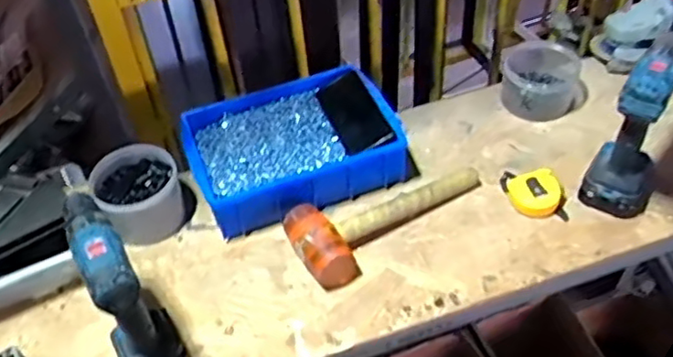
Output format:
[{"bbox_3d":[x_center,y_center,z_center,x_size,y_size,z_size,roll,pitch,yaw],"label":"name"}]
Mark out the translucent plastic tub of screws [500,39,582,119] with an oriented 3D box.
[{"bbox_3d":[0.328,-0.156,1.034,0.119,0.072,0.111,5,47,8],"label":"translucent plastic tub of screws"}]

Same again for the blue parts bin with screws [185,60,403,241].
[{"bbox_3d":[-0.068,-0.053,0.964,0.294,0.087,0.211,-17,48,-13],"label":"blue parts bin with screws"}]

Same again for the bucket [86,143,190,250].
[{"bbox_3d":[-0.275,0.027,0.916,0.118,0.081,0.126,-2,47,2],"label":"bucket"}]

